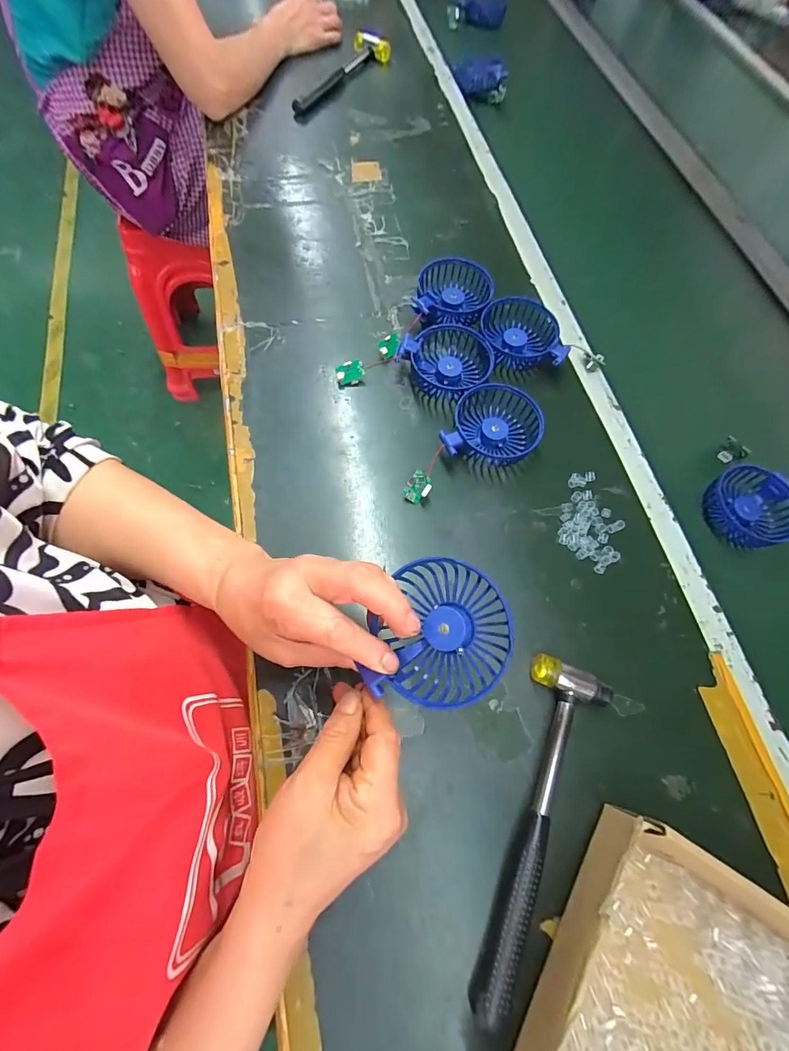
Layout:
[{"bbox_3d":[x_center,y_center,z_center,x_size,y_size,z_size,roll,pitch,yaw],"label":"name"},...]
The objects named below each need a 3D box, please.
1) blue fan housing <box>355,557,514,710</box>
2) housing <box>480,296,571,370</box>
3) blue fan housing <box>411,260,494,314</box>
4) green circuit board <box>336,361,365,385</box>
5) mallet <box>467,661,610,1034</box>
[{"bbox_3d":[0.028,0.070,0.267,0.087,0.030,0.090,-3,77,18],"label":"blue fan housing"},{"bbox_3d":[0.148,-0.221,0.487,0.094,0.034,0.086,-4,69,-4],"label":"housing"},{"bbox_3d":[0.071,-0.279,0.505,0.090,0.032,0.092,11,68,1],"label":"blue fan housing"},{"bbox_3d":[-0.049,-0.171,0.461,0.031,0.004,0.022,-20,106,1],"label":"green circuit board"},{"bbox_3d":[0.113,0.221,0.307,0.058,0.022,0.230,18,69,4],"label":"mallet"}]

